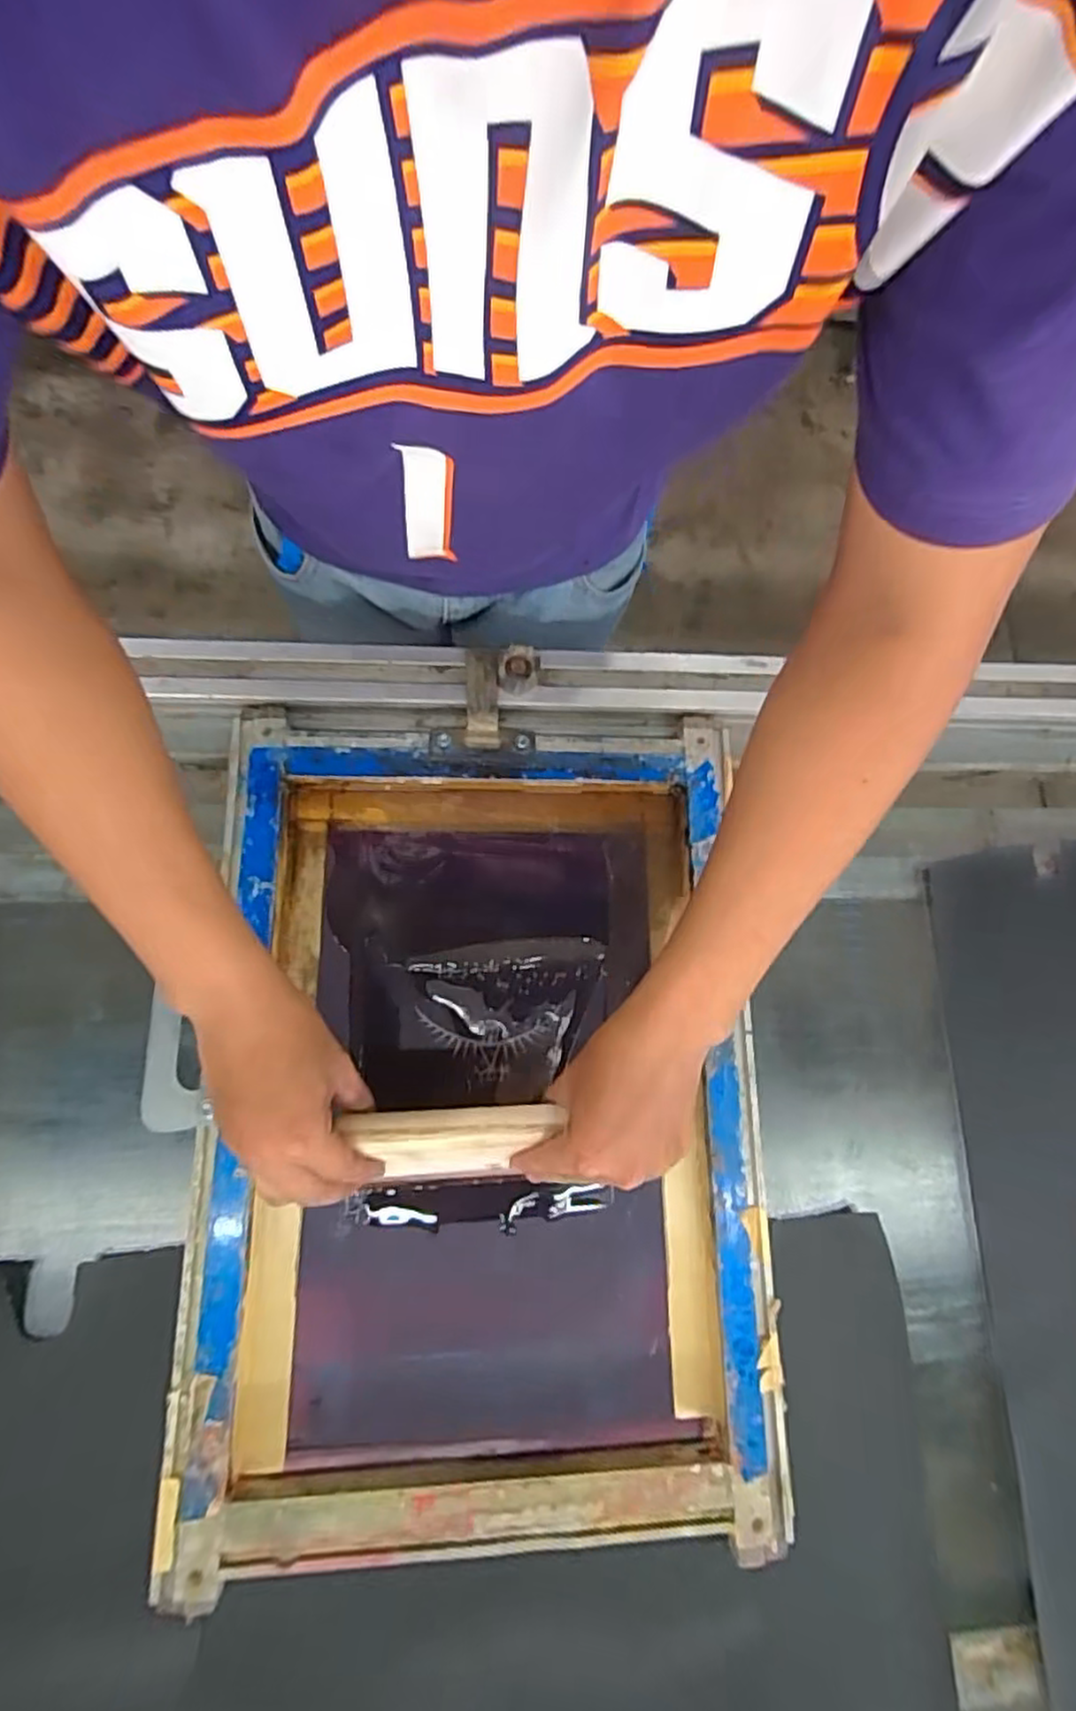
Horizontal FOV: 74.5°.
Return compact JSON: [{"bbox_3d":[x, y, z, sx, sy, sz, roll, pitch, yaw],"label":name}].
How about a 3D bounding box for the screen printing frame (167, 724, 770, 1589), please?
[{"bbox_3d":[-0.038,0.170,0.519,0.383,0.064,0.552,1,76,-6],"label":"screen printing frame"}]

